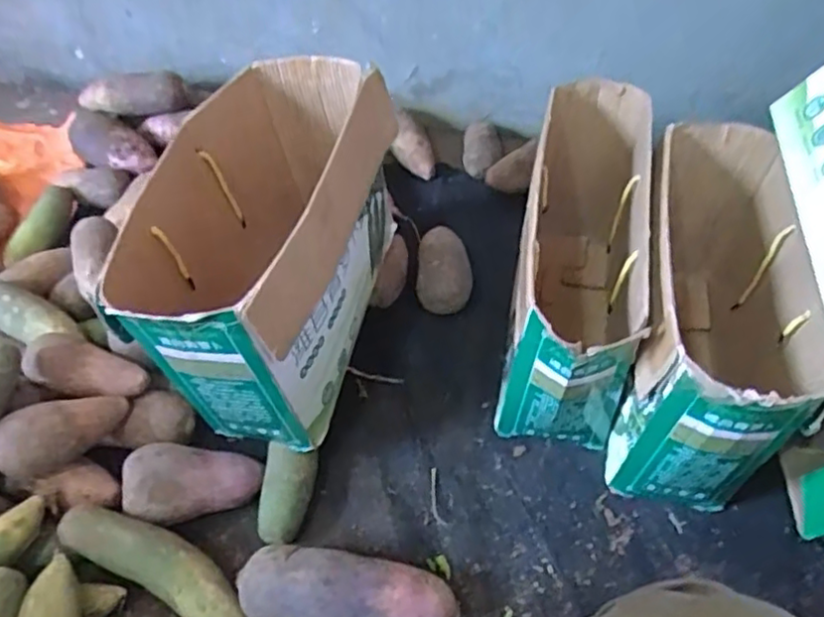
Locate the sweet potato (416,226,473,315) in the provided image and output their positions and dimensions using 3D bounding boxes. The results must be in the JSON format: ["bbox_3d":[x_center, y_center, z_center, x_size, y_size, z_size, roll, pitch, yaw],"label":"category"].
[{"bbox_3d":[0.047,-0.052,0.959,0.077,0.074,0.124,3,51,4],"label":"sweet potato"}]

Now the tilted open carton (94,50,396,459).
[{"bbox_3d":[-0.164,-0.065,0.772,0.212,0.273,0.368,11,52,10],"label":"tilted open carton"}]

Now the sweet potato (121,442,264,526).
[{"bbox_3d":[-0.253,0.192,0.774,0.148,0.065,0.074,-16,52,-12],"label":"sweet potato"}]

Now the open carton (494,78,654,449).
[{"bbox_3d":[0.194,-0.045,0.805,0.124,0.273,0.386,8,51,8],"label":"open carton"}]

